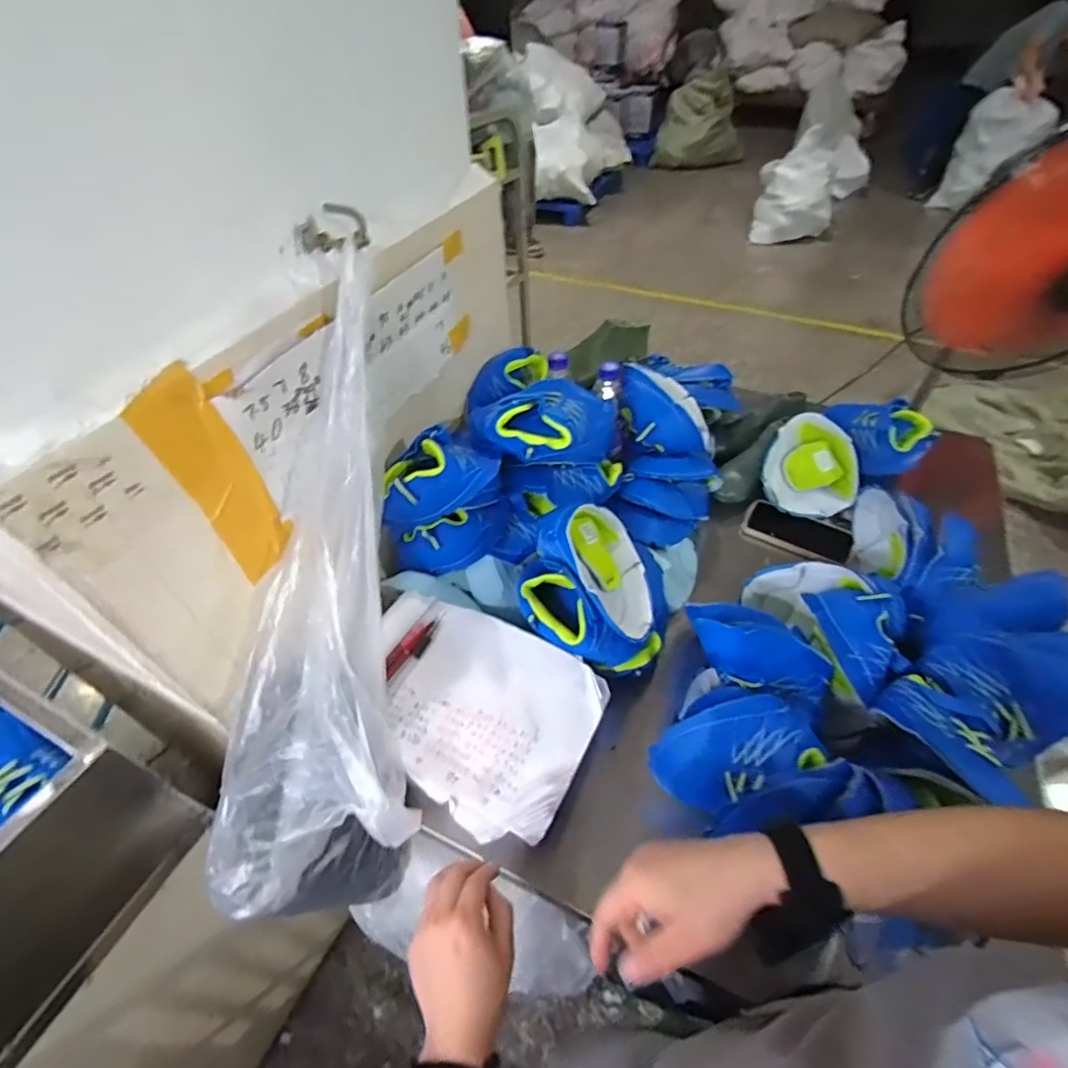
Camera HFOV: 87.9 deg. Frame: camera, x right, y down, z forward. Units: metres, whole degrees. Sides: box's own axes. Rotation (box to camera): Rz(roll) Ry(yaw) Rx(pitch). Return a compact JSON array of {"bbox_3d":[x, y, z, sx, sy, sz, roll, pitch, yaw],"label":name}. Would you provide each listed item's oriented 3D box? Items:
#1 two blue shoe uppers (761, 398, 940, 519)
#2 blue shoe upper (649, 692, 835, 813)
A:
[{"bbox_3d":[0.506,-0.126,0.924,0.287,0.101,0.168,-27,52,-21],"label":"two blue shoe uppers"},{"bbox_3d":[0.195,0.222,0.549,0.156,0.070,0.105,-38,71,23],"label":"blue shoe upper"}]

